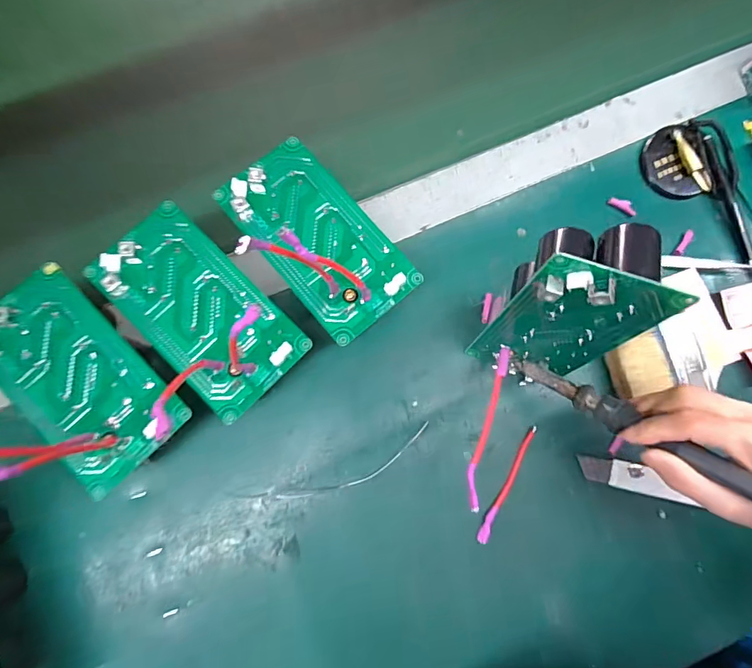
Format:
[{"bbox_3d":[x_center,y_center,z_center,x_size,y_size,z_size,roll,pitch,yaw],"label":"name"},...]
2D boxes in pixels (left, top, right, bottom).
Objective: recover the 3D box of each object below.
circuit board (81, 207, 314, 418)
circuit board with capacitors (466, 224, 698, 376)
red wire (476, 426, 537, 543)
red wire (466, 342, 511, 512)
[{"bbox_3d":[-0.127,-0.017,0.304,0.150,0.012,0.078,44,81,7],"label":"circuit board"},{"bbox_3d":[0.128,-0.023,0.299,0.081,0.149,0.079,10,79,1],"label":"circuit board with capacitors"},{"bbox_3d":[0.105,0.119,0.345,0.008,0.008,0.099,29,80,4],"label":"red wire"},{"bbox_3d":[0.079,0.061,0.302,0.011,0.006,0.122,22,59,3],"label":"red wire"}]

